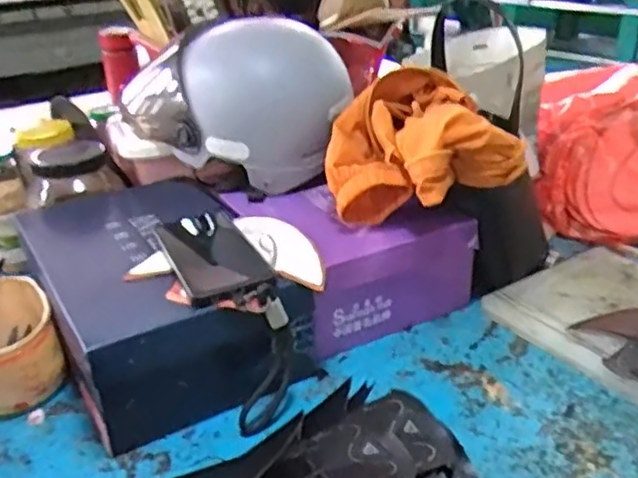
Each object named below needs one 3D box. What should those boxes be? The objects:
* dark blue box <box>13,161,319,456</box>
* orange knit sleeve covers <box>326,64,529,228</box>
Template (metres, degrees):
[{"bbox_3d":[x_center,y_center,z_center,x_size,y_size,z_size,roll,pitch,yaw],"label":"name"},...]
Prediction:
[{"bbox_3d":[-0.177,0.043,0.722,0.216,0.112,0.370,-17,30,-26],"label":"dark blue box"},{"bbox_3d":[0.095,-0.090,0.711,0.172,0.119,0.159,-13,28,-19],"label":"orange knit sleeve covers"}]

